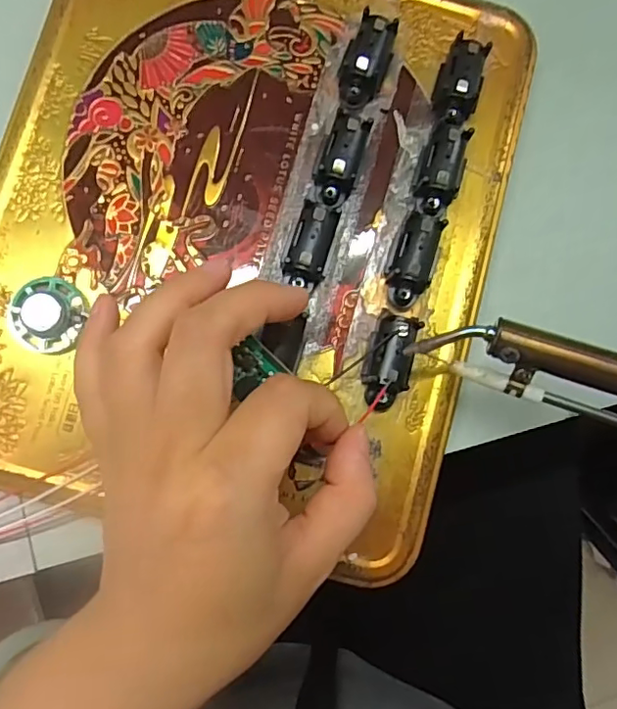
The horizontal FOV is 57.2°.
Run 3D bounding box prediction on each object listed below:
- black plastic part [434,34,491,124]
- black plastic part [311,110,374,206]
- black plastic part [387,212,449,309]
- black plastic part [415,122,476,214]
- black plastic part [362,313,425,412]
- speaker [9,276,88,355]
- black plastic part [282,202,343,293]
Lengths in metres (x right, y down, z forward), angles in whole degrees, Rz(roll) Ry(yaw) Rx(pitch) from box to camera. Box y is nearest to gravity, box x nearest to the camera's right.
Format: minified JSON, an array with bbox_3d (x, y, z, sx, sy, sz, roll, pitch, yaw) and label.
[{"bbox_3d":[0.059,-0.106,0.221,0.018,0.015,0.032,22,84,-1],"label":"black plastic part"},{"bbox_3d":[0.012,-0.073,0.214,0.015,0.014,0.033,21,84,-1],"label":"black plastic part"},{"bbox_3d":[0.040,-0.035,0.213,0.016,0.013,0.033,18,84,-1],"label":"black plastic part"},{"bbox_3d":[0.052,-0.071,0.217,0.017,0.015,0.032,16,84,-1],"label":"black plastic part"},{"bbox_3d":[0.030,0.003,0.208,0.019,0.013,0.034,9,84,-2],"label":"black plastic part"},{"bbox_3d":[-0.095,-0.014,0.205,0.024,0.009,0.027,13,84,-2],"label":"speaker"},{"bbox_3d":[0.002,-0.041,0.210,0.014,0.014,0.035,20,84,-1],"label":"black plastic part"}]

